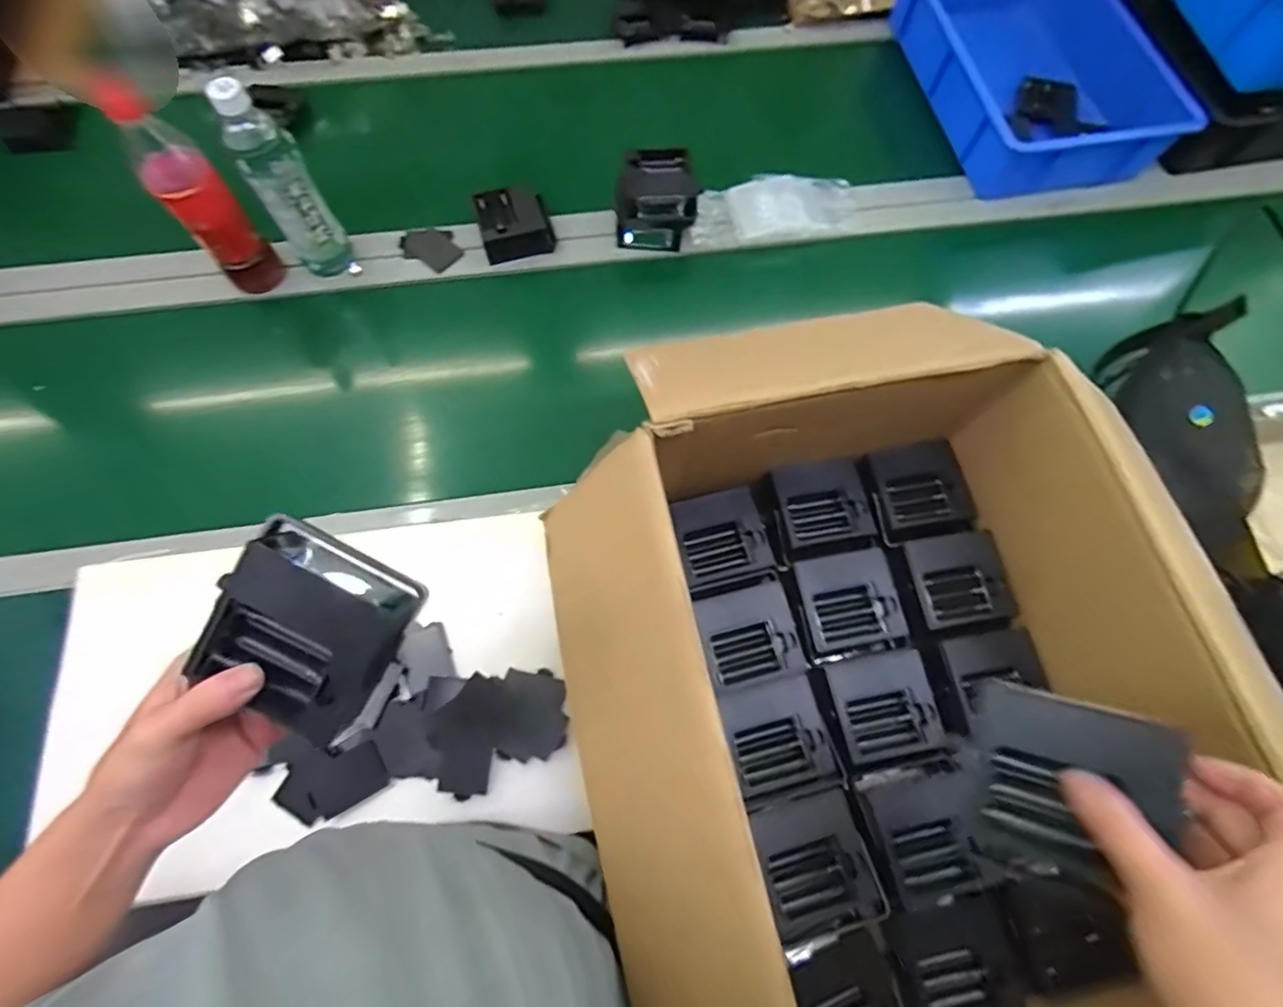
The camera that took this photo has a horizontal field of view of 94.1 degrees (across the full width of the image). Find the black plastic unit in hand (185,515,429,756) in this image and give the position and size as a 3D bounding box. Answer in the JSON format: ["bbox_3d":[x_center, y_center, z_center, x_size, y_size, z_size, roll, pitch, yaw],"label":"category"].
[{"bbox_3d":[-0.176,0.067,0.328,0.100,0.048,0.100,21,101,-8],"label":"black plastic unit in hand"}]

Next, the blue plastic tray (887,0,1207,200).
[{"bbox_3d":[0.530,-0.637,0.847,0.246,0.081,0.442,-12,71,-6],"label":"blue plastic tray"}]

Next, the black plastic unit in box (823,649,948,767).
[{"bbox_3d":[0.207,0.173,0.512,0.084,0.017,0.083,-9,71,-5],"label":"black plastic unit in box"}]

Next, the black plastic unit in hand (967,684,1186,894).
[{"bbox_3d":[0.215,0.146,0.301,0.084,0.010,0.093,5,88,41],"label":"black plastic unit in hand"}]

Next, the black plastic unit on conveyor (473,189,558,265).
[{"bbox_3d":[-0.162,-0.361,0.765,0.090,0.035,0.090,-13,71,-7],"label":"black plastic unit on conveyor"}]

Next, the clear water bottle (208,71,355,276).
[{"bbox_3d":[-0.392,-0.351,0.651,0.060,0.216,0.058,-26,73,-11],"label":"clear water bottle"}]

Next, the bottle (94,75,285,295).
[{"bbox_3d":[-0.486,-0.332,0.659,0.064,0.214,0.057,-37,75,-14],"label":"bottle"}]

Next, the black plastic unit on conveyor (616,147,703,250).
[{"bbox_3d":[0.019,-0.384,0.760,0.101,0.077,0.084,0,70,-2],"label":"black plastic unit on conveyor"}]

